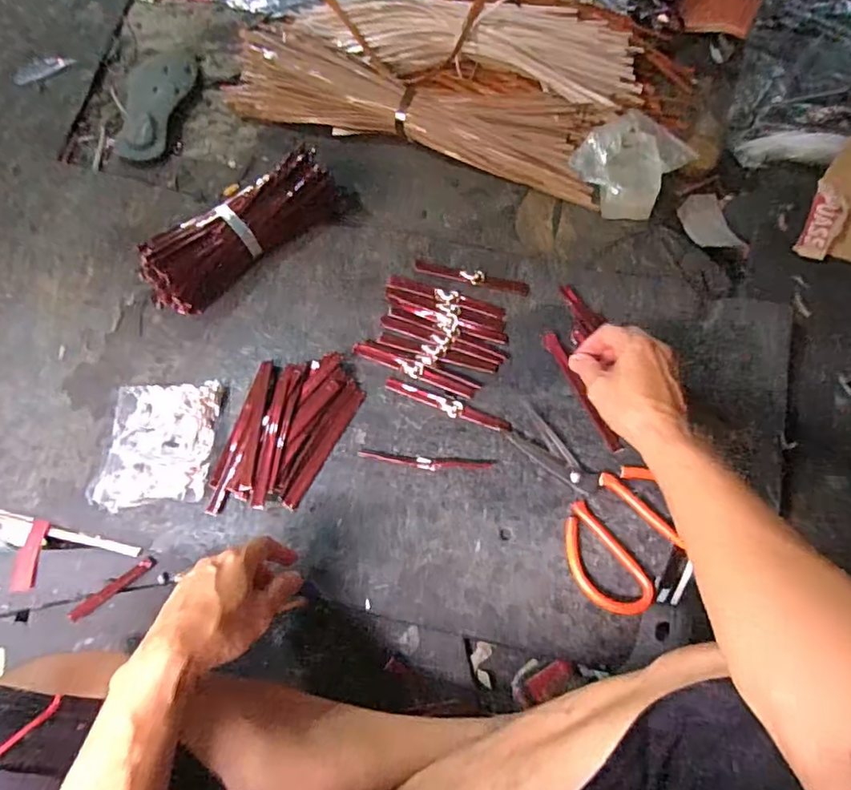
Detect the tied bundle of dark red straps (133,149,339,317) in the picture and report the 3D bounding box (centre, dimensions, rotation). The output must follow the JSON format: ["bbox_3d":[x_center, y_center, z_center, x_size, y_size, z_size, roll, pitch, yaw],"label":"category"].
[{"bbox_3d":[-0.220,-0.197,0.688,0.257,0.069,0.080,-40,72,-11],"label":"tied bundle of dark red straps"}]

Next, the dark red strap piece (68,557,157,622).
[{"bbox_3d":[-0.309,0.191,0.571,0.087,0.004,0.015,-35,63,-21],"label":"dark red strap piece"}]

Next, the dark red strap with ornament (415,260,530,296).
[{"bbox_3d":[0.054,-0.139,0.675,0.135,0.004,0.018,15,70,8],"label":"dark red strap with ornament"}]

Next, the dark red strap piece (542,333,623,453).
[{"bbox_3d":[0.166,-0.004,0.616,0.015,0.004,0.147,-24,71,-7],"label":"dark red strap piece"}]

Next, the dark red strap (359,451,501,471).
[{"bbox_3d":[0.002,0.070,0.596,0.138,0.004,0.014,3,69,4],"label":"dark red strap"}]

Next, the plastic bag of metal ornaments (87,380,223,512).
[{"bbox_3d":[-0.286,0.051,0.620,0.113,0.017,0.138,1,68,3],"label":"plastic bag of metal ornaments"}]

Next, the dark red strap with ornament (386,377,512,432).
[{"bbox_3d":[0.024,0.012,0.626,0.141,0.005,0.017,21,71,11],"label":"dark red strap with ornament"}]

